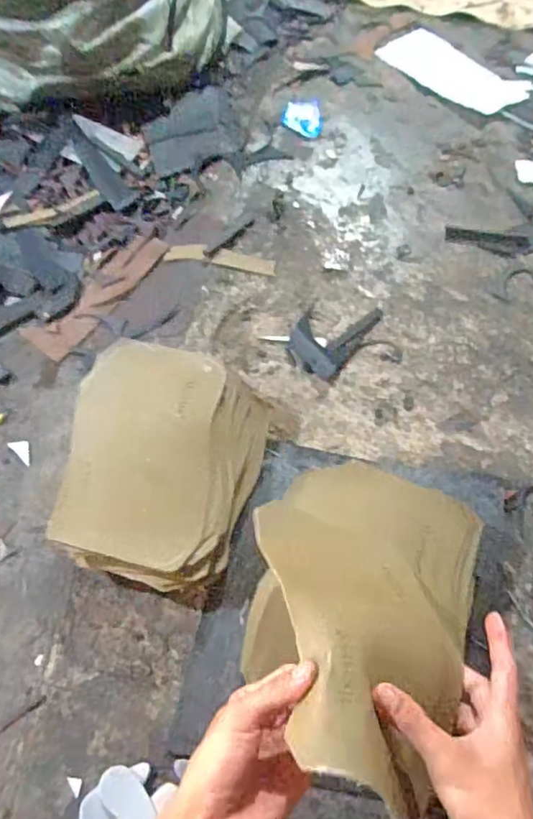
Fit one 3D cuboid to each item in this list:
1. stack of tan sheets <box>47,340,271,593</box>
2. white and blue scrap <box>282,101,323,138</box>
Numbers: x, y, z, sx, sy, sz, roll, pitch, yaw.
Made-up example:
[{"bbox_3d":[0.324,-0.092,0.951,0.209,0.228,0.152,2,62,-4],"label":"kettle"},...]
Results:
[{"bbox_3d":[-0.125,0.065,0.652,0.216,0.093,0.264,12,63,9],"label":"stack of tan sheets"},{"bbox_3d":[0.064,-0.519,0.997,0.068,0.004,0.094,-7,64,0],"label":"white and blue scrap"}]

